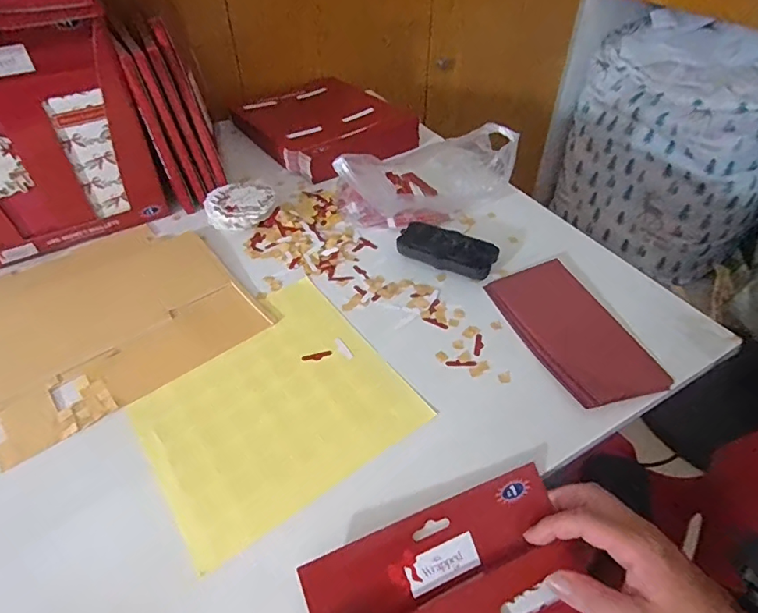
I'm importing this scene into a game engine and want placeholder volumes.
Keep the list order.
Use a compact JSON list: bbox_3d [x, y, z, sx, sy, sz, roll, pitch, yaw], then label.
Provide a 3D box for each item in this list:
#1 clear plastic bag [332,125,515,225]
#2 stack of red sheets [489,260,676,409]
[{"bbox_3d":[0.050,-0.177,0.614,0.216,0.110,0.145,-8,46,-8],"label":"clear plastic bag"},{"bbox_3d":[0.195,0.020,0.488,0.104,0.012,0.178,-14,47,-14],"label":"stack of red sheets"}]

